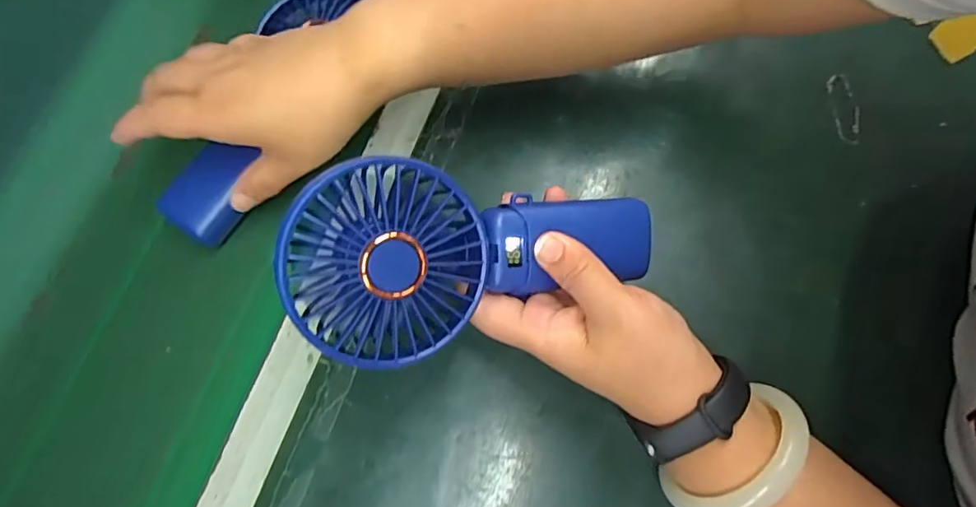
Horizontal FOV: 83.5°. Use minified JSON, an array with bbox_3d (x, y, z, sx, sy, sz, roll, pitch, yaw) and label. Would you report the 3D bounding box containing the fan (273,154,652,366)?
[{"bbox_3d":[-0.002,0.000,0.256,0.179,0.048,0.078,-6,74,-26],"label":"fan"}]

